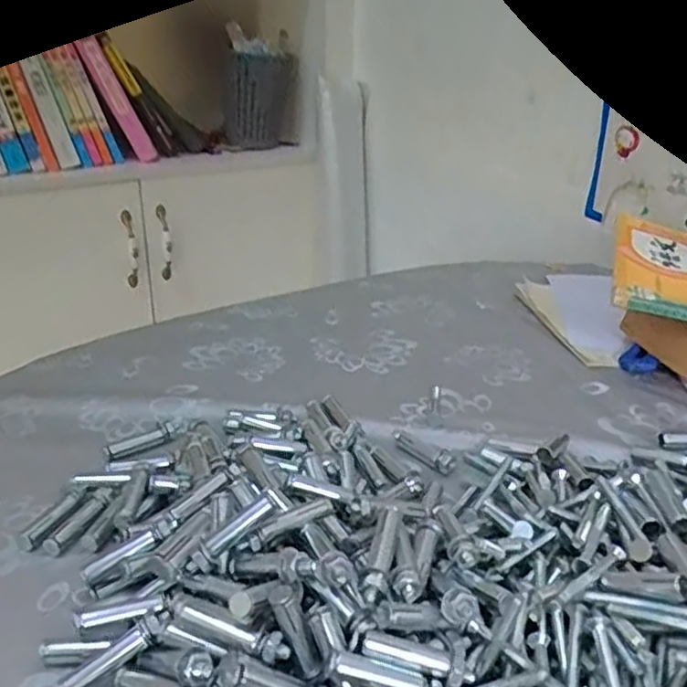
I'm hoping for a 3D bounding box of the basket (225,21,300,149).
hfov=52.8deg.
[{"bbox_3d":[-0.163,-0.505,1.374,0.139,0.208,0.132,-5,25,-9],"label":"basket"}]

